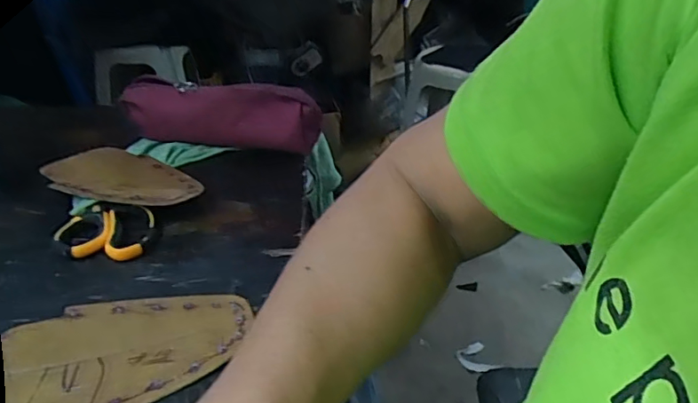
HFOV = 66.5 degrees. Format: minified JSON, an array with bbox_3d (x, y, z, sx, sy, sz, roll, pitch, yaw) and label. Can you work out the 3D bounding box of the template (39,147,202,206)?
[{"bbox_3d":[-0.227,-0.025,0.537,0.175,0.015,0.096,21,39,25],"label":"template"}]

